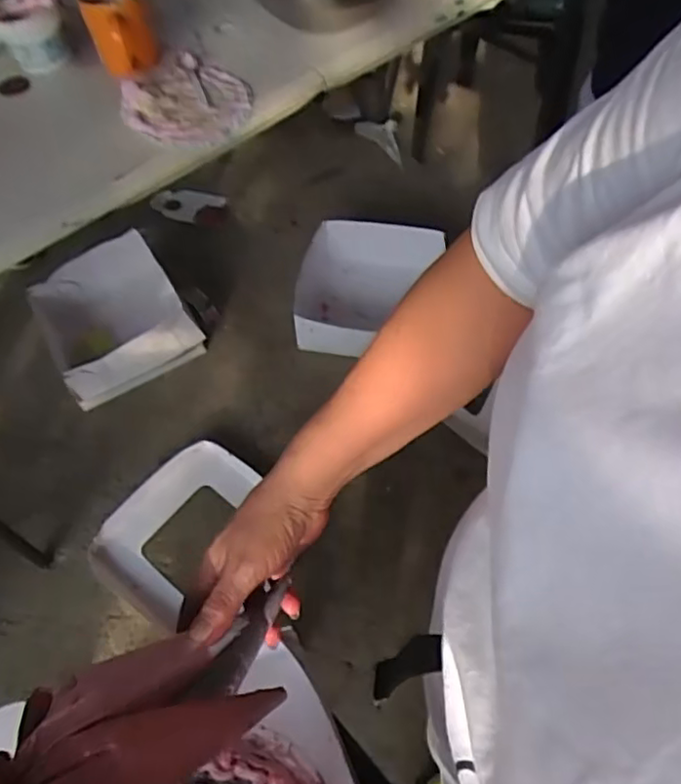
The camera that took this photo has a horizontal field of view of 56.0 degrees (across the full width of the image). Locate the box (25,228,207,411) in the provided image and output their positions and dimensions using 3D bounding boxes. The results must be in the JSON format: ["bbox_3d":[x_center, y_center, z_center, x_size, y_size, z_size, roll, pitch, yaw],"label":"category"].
[{"bbox_3d":[-0.527,-0.178,1.494,0.338,0.177,0.323,-34,58,-12],"label":"box"}]

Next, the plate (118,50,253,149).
[{"bbox_3d":[-0.200,-0.375,0.819,0.163,0.027,0.151,-2,56,2],"label":"plate"}]

